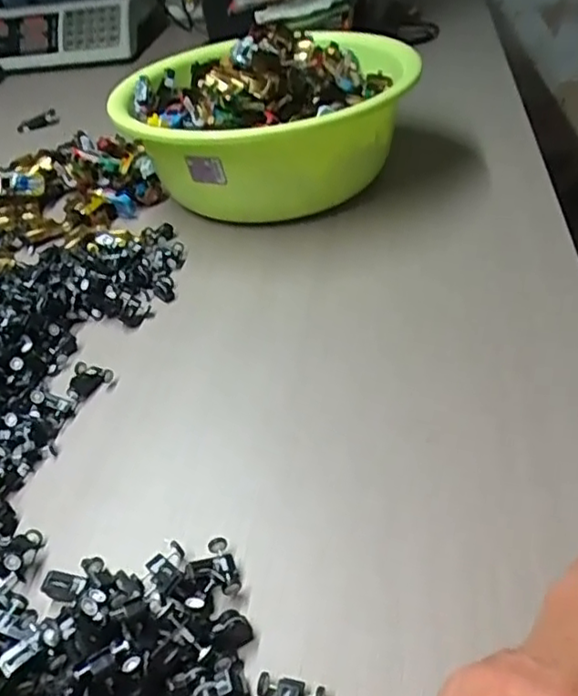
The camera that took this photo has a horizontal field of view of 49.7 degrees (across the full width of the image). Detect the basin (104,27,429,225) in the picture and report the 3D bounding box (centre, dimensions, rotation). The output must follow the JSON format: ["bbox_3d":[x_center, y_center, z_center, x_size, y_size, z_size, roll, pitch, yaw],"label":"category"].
[{"bbox_3d":[-0.015,-0.256,0.722,0.325,0.144,0.325,-4,40,3],"label":"basin"}]

